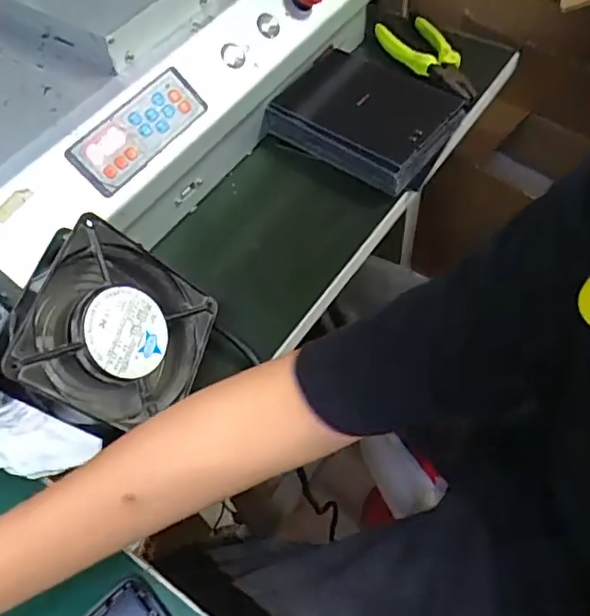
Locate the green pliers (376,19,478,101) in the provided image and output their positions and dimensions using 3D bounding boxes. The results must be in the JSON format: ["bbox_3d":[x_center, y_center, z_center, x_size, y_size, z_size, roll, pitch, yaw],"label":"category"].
[{"bbox_3d":[0.141,-0.248,0.577,0.060,0.024,0.118,-32,60,-16],"label":"green pliers"}]

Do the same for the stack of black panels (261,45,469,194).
[{"bbox_3d":[0.069,-0.177,0.546,0.157,0.041,0.123,32,64,22],"label":"stack of black panels"}]

